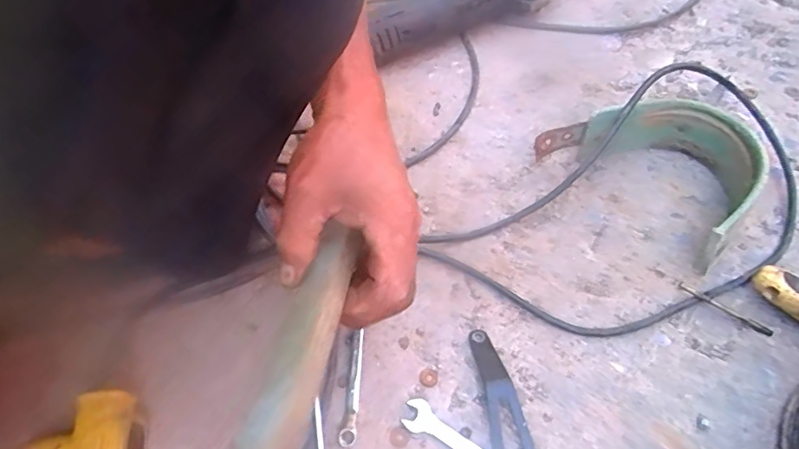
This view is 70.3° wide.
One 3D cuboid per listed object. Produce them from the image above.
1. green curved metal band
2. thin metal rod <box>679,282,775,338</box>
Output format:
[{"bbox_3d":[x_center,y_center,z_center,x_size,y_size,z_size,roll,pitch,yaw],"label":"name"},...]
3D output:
[{"bbox_3d":[0.237,-0.062,0.530,0.180,0.069,0.117,40,69,22],"label":"green curved metal band"},{"bbox_3d":[0.278,0.073,0.485,0.079,0.004,0.009,32,66,18],"label":"thin metal rod"}]

